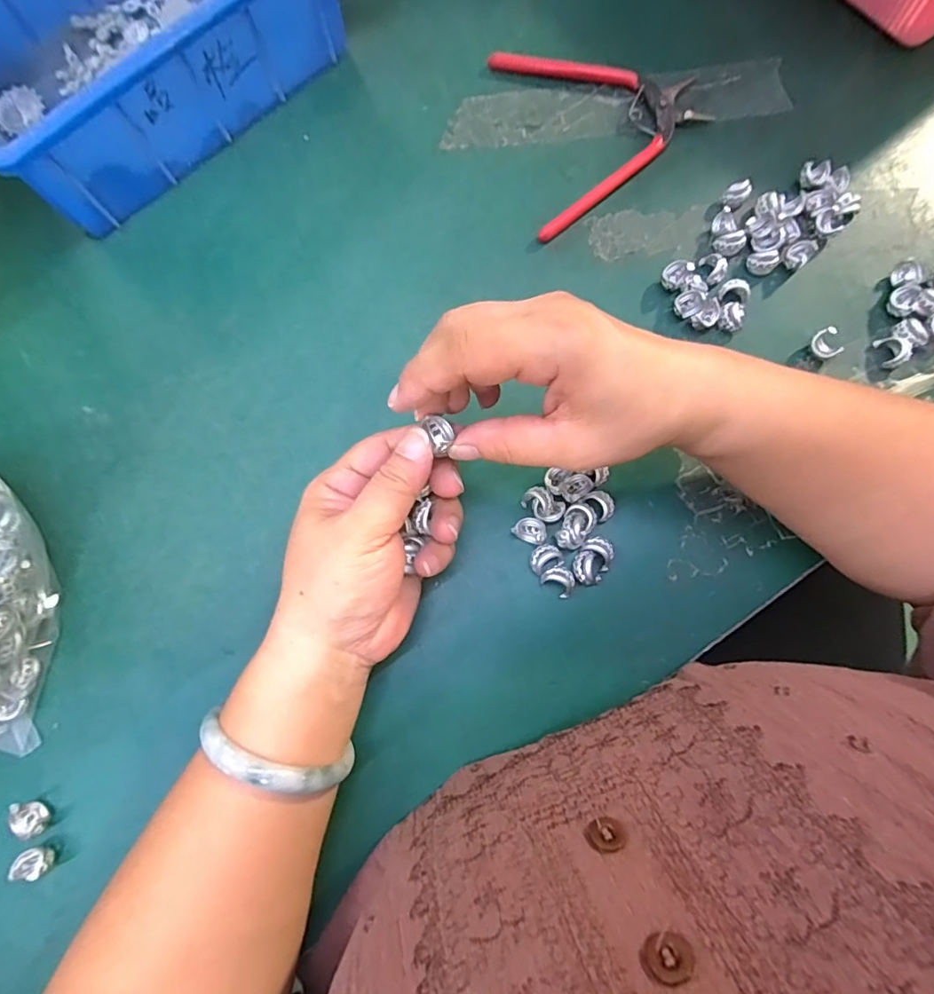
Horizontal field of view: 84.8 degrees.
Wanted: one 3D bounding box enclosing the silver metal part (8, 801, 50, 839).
[{"bbox_3d":[-0.222,0.162,0.258,0.012,0.011,0.018,-21,79,-3],"label":"silver metal part"}]

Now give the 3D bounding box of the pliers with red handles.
[{"bbox_3d":[0.094,-0.243,0.337,0.126,0.011,0.142,-11,79,-1],"label":"pliers with red handles"}]

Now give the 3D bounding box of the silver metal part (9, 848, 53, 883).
[{"bbox_3d":[-0.215,0.182,0.253,0.015,0.014,0.013,-17,79,-2],"label":"silver metal part"}]

